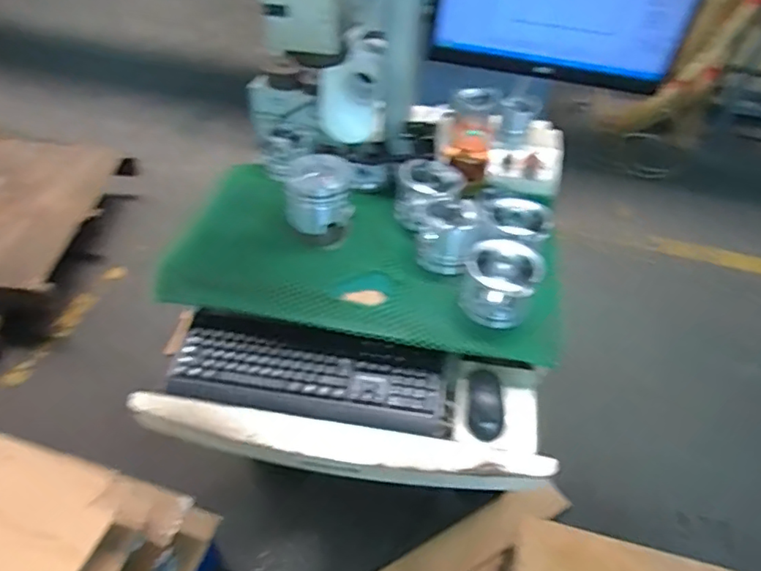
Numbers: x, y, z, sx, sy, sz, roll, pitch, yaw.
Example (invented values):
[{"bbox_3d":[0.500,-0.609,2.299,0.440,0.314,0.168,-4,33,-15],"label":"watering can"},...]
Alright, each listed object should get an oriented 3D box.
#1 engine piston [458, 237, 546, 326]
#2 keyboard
[{"bbox_3d":[0.193,-0.001,0.915,0.112,0.120,0.104,12,44,7],"label":"engine piston"},{"bbox_3d":[-0.114,0.152,0.914,0.434,0.029,0.118,9,44,4],"label":"keyboard"}]

